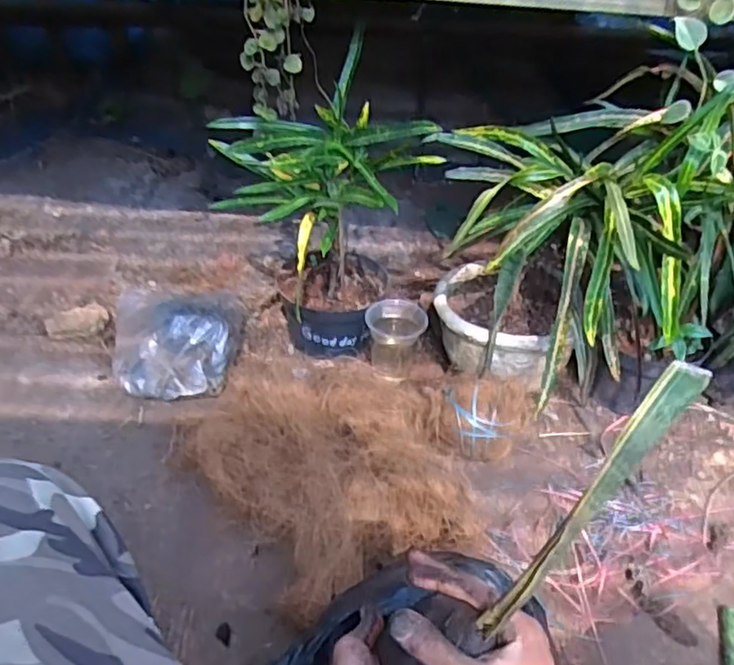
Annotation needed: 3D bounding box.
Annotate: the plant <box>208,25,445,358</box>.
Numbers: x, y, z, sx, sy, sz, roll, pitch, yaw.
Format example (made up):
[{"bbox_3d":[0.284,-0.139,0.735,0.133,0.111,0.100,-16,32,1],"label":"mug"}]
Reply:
[{"bbox_3d":[-0.058,-0.140,0.905,0.278,0.377,0.208,6,41,4],"label":"plant"}]

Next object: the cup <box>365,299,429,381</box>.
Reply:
[{"bbox_3d":[0.041,0.022,0.946,0.088,0.114,0.092,2,41,-1],"label":"cup"}]

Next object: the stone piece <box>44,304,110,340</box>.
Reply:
[{"bbox_3d":[-0.479,-0.017,1.045,0.093,0.024,0.056,-17,47,-19],"label":"stone piece"}]

